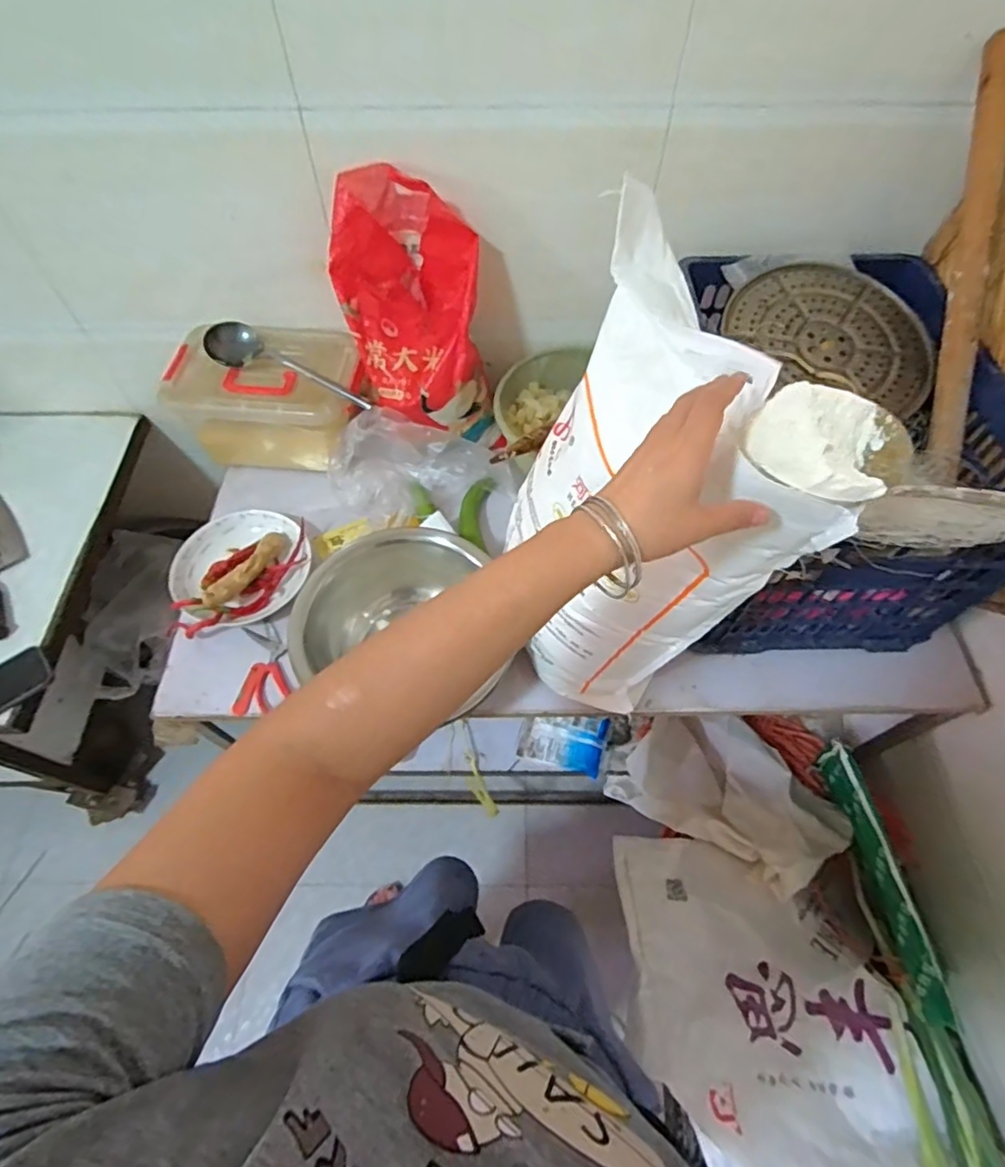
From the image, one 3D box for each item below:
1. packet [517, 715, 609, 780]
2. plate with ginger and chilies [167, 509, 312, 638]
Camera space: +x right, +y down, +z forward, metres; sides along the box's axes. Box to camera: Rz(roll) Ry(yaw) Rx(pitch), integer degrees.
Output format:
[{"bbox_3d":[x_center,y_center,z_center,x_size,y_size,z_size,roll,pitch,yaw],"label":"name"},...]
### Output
[{"bbox_3d":[0.118,0.300,1.137,0.157,0.032,0.105,14,60,9],"label":"packet"},{"bbox_3d":[-0.388,-0.026,0.867,0.206,0.052,0.189,-16,60,-9],"label":"plate with ginger and chilies"}]

